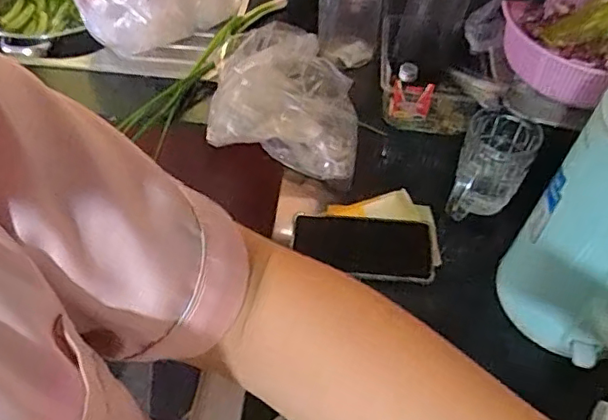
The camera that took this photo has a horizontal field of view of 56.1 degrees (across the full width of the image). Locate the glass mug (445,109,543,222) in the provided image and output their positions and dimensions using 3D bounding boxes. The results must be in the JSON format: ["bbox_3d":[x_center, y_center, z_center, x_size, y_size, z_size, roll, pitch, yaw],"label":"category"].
[{"bbox_3d":[0.217,-0.043,0.668,0.079,0.100,0.103,20,53,13],"label":"glass mug"}]

